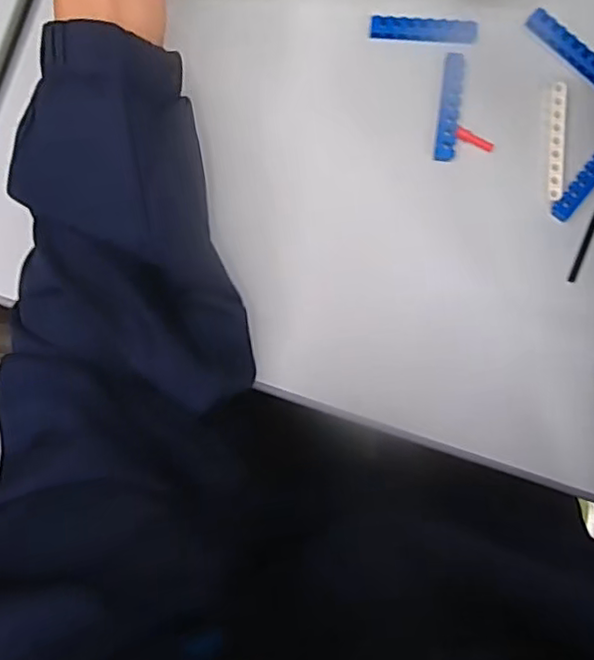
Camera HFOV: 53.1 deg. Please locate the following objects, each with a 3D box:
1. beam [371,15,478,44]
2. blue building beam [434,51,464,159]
[{"bbox_3d":[0.076,-0.180,0.357,0.062,0.004,0.013,4,85,1],"label":"beam"},{"bbox_3d":[0.092,-0.134,0.356,0.012,0.004,0.064,7,85,1],"label":"blue building beam"}]

